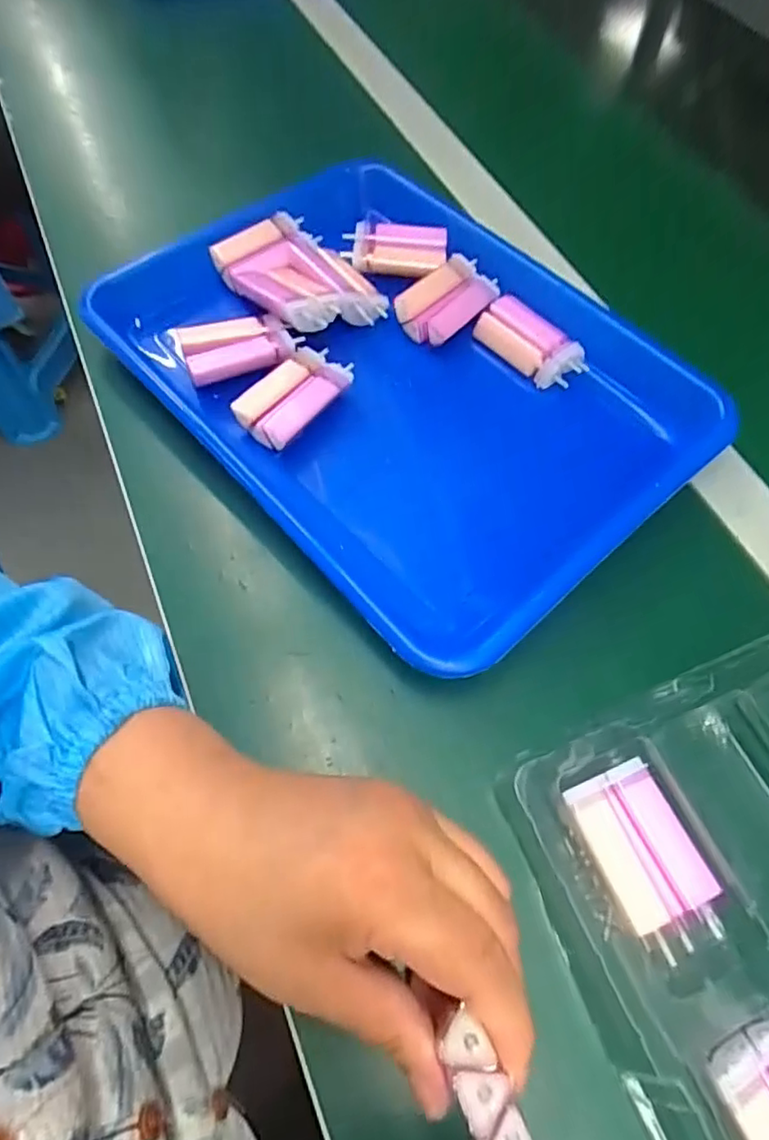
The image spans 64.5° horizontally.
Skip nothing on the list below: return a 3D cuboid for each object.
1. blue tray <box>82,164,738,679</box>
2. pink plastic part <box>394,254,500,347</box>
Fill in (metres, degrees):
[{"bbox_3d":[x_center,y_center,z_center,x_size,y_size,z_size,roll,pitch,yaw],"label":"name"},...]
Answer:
[{"bbox_3d":[0.007,-0.125,0.370,0.248,0.037,0.343,-37,69,-19],"label":"blue tray"},{"bbox_3d":[0.040,-0.174,0.393,0.040,0.022,0.065,36,67,16],"label":"pink plastic part"}]

